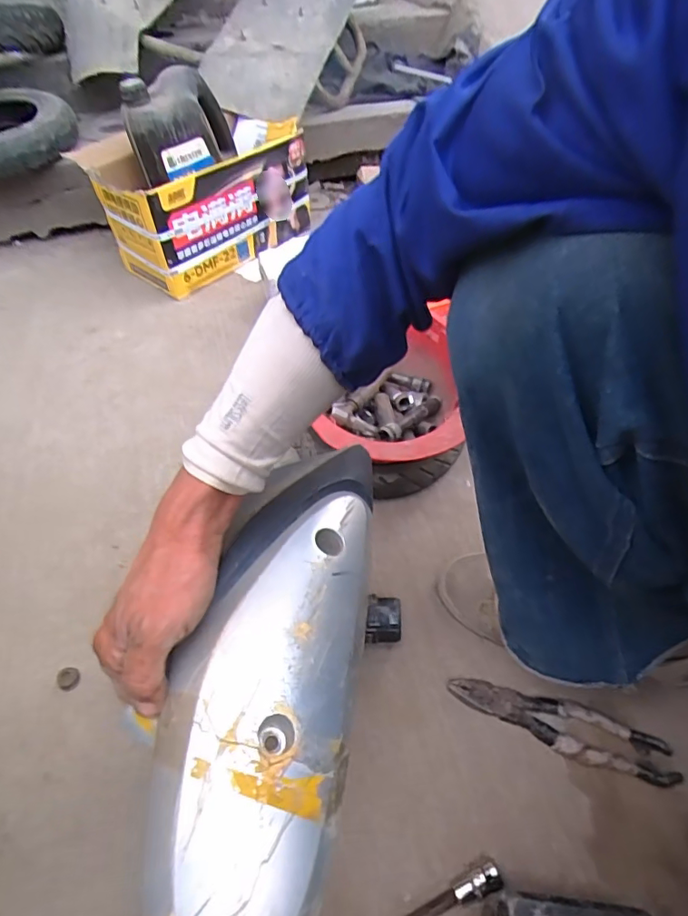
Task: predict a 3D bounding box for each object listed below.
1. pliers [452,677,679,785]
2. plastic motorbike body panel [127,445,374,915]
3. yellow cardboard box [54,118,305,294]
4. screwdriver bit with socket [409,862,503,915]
[{"bbox_3d":[0.206,0.256,0.501,0.204,0.015,0.048,18,53,18],"label":"pliers"},{"bbox_3d":[-0.045,0.114,0.368,0.123,0.059,0.348,5,47,8],"label":"plastic motorbike body panel"},{"bbox_3d":[-0.279,-0.555,1.104,0.428,0.239,0.255,-34,55,-23],"label":"yellow cardboard box"},{"bbox_3d":[0.082,0.356,0.418,0.096,0.023,0.019,-16,50,-10],"label":"screwdriver bit with socket"}]

